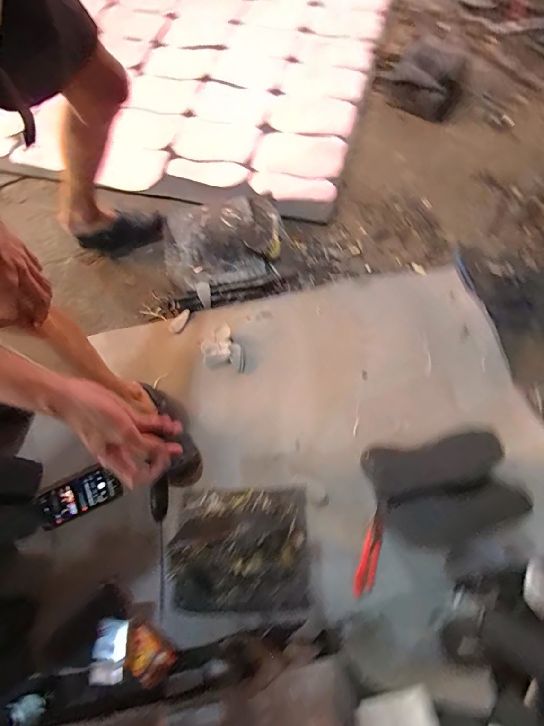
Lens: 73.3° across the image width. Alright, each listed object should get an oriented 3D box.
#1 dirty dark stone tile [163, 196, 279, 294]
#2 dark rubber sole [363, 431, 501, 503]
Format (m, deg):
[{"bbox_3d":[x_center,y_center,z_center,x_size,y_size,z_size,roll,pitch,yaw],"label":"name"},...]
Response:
[{"bbox_3d":[-0.139,-0.342,1.035,0.331,0.047,0.295,-16,69,-5],"label":"dirty dark stone tile"},{"bbox_3d":[0.336,0.205,0.762,0.273,0.083,0.098,-13,68,-3],"label":"dark rubber sole"}]

